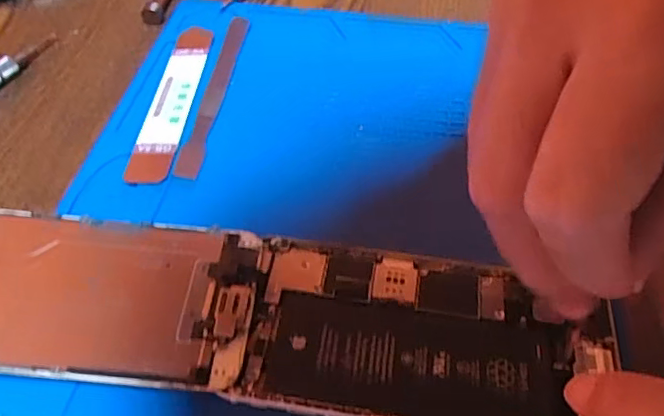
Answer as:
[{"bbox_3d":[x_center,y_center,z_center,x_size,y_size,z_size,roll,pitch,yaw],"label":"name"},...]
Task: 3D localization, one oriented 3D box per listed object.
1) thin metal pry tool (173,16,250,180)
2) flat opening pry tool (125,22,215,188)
[{"bbox_3d":[-0.059,-0.061,0.295,0.011,0.004,0.122,5,51,4],"label":"thin metal pry tool"},{"bbox_3d":[-0.080,-0.056,0.290,0.021,0.005,0.115,3,51,3],"label":"flat opening pry tool"}]

